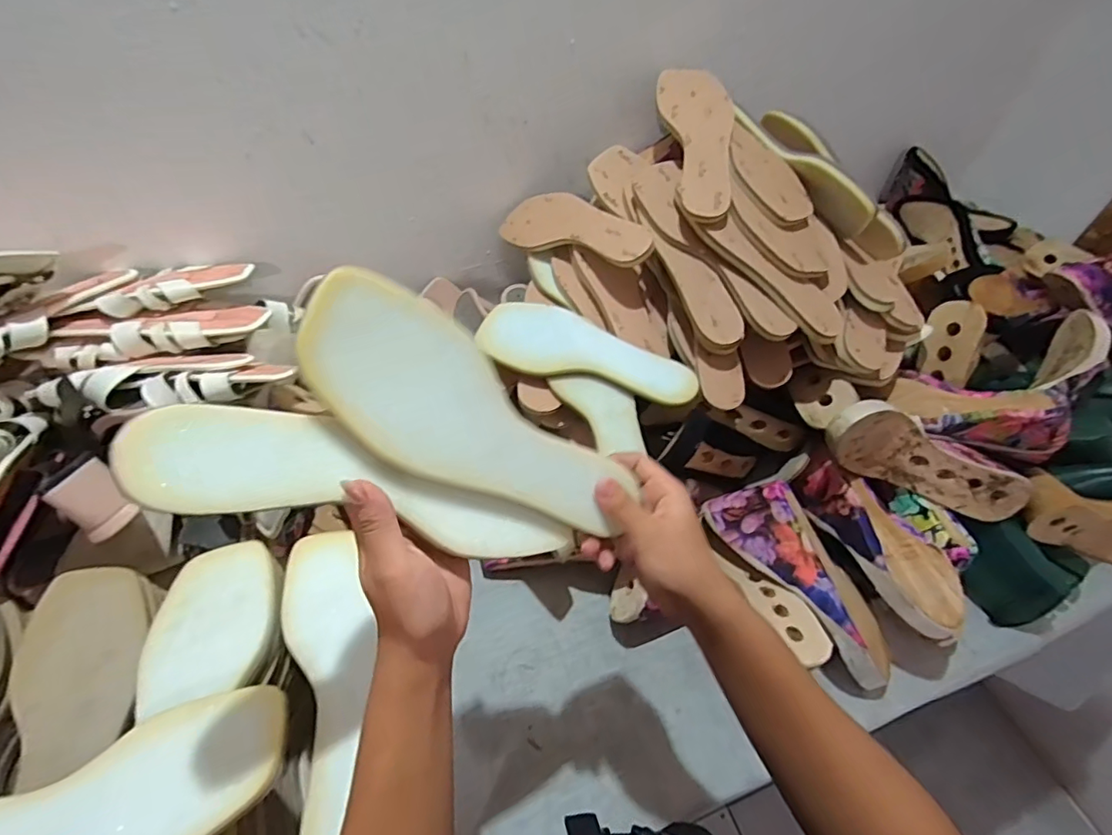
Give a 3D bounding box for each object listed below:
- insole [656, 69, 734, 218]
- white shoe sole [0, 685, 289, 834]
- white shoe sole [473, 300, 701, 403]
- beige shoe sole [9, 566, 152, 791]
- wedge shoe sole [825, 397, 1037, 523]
[{"bbox_3d":[0.163,-0.316,0.624,0.080,0.015,0.234,2,64,-3],"label":"insole"},{"bbox_3d":[-0.285,0.239,0.328,0.237,0.026,0.080,-17,54,-17],"label":"white shoe sole"},{"bbox_3d":[0.033,-0.073,0.592,0.234,0.012,0.079,14,69,11],"label":"white shoe sole"},{"bbox_3d":[-0.329,0.209,0.373,0.090,0.018,0.242,-17,54,-17],"label":"beige shoe sole"},{"bbox_3d":[0.394,0.048,0.599,0.236,0.080,0.062,25,51,-5],"label":"wedge shoe sole"}]

